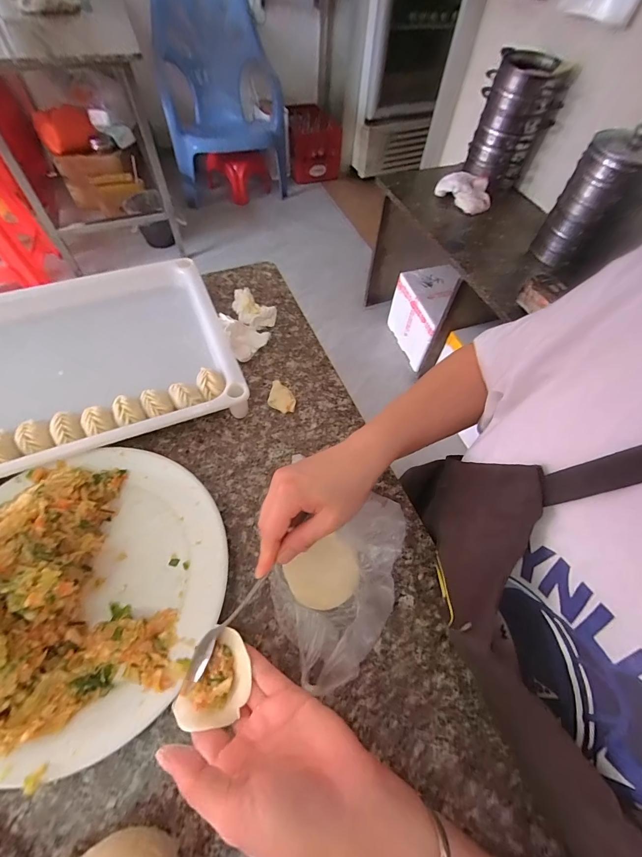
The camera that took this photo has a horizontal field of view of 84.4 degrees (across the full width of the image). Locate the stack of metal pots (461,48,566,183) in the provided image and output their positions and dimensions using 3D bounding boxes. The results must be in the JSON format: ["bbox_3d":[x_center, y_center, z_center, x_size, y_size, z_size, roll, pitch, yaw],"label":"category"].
[{"bbox_3d":[0.567,-0.914,1.057,0.205,0.256,0.211,22,60,9],"label":"stack of metal pots"}]

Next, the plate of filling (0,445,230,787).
[{"bbox_3d":[-0.195,0.118,0.279,0.217,0.078,0.238,2,59,-3],"label":"plate of filling"}]

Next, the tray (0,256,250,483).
[{"bbox_3d":[-0.298,-0.066,0.405,0.375,0.042,0.247,-20,62,-15],"label":"tray"}]

